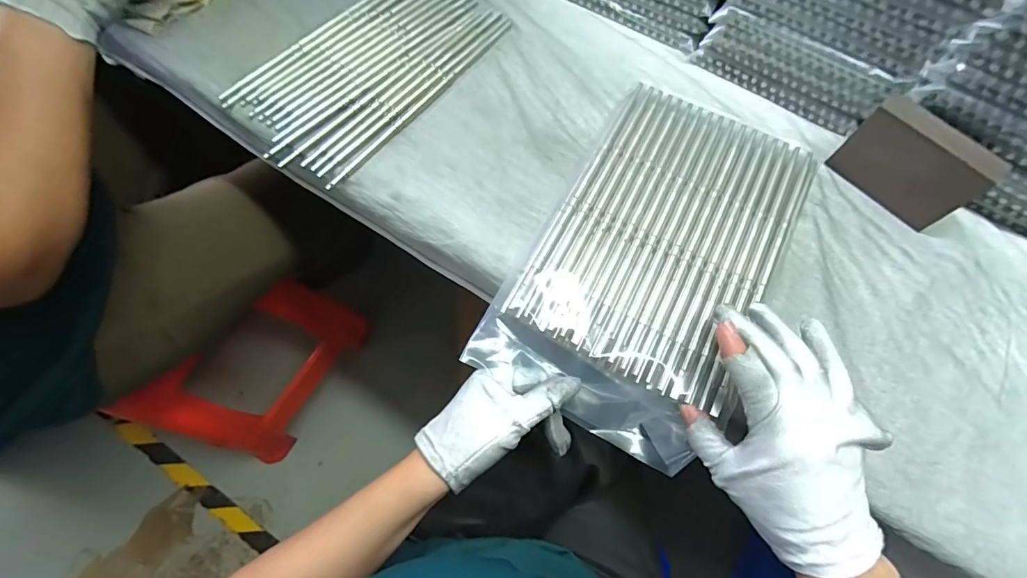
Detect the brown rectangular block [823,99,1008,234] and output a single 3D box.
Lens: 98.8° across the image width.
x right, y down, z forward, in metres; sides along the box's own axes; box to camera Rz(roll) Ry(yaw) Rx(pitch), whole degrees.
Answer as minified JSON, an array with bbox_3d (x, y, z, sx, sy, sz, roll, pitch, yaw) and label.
[{"bbox_3d":[0.327,-0.103,0.361,0.095,0.068,0.025,40,71,13],"label":"brown rectangular block"}]

